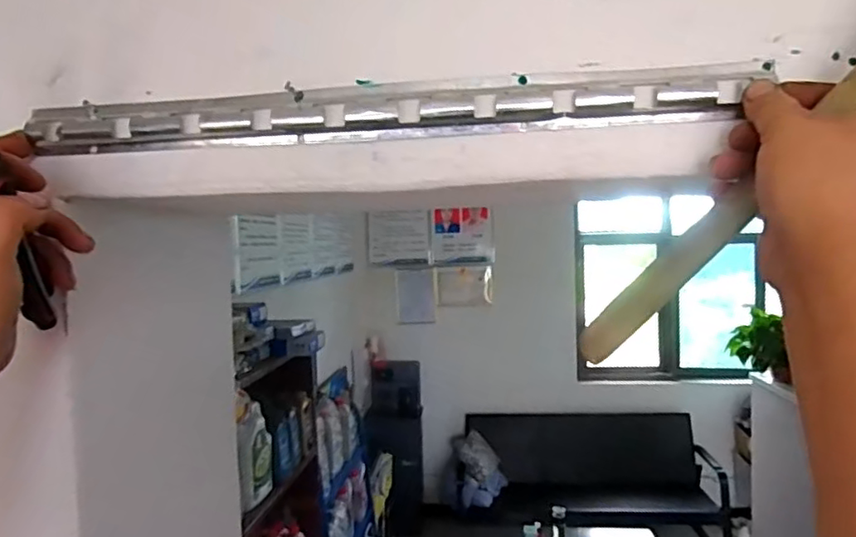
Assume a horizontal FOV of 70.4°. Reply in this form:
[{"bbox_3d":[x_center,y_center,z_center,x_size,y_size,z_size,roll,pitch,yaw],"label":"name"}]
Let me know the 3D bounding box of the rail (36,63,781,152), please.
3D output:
[{"bbox_3d":[-0.037,-0.106,0.402,0.475,0.026,0.012,-2,3,7],"label":"rail"}]

